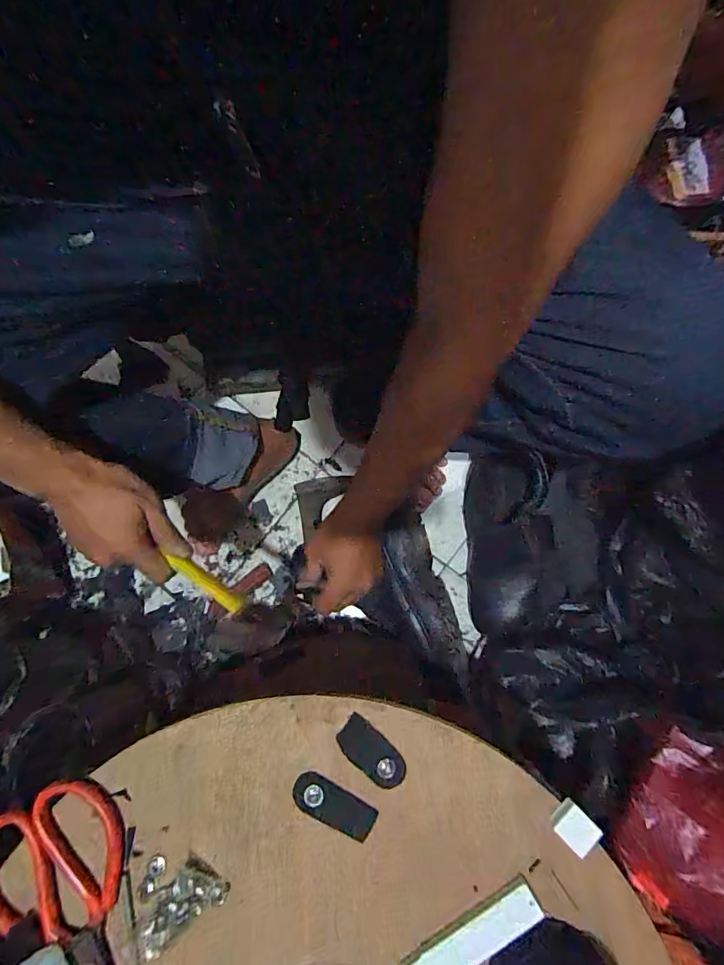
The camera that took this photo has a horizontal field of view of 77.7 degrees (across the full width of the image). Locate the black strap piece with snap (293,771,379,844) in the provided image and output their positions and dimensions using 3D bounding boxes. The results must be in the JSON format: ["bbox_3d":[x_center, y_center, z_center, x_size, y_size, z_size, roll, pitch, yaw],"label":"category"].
[{"bbox_3d":[-0.021,0.237,0.329,0.062,0.004,0.026,26,81,6],"label":"black strap piece with snap"}]

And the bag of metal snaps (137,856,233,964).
[{"bbox_3d":[-0.135,0.292,0.314,0.065,0.017,0.050,-36,81,-5],"label":"bag of metal snaps"}]

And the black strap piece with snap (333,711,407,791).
[{"bbox_3d":[0.007,0.203,0.336,0.055,0.006,0.027,41,83,8],"label":"black strap piece with snap"}]

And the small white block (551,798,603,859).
[{"bbox_3d":[0.152,0.247,0.321,0.029,0.008,0.024,44,83,8],"label":"small white block"}]

